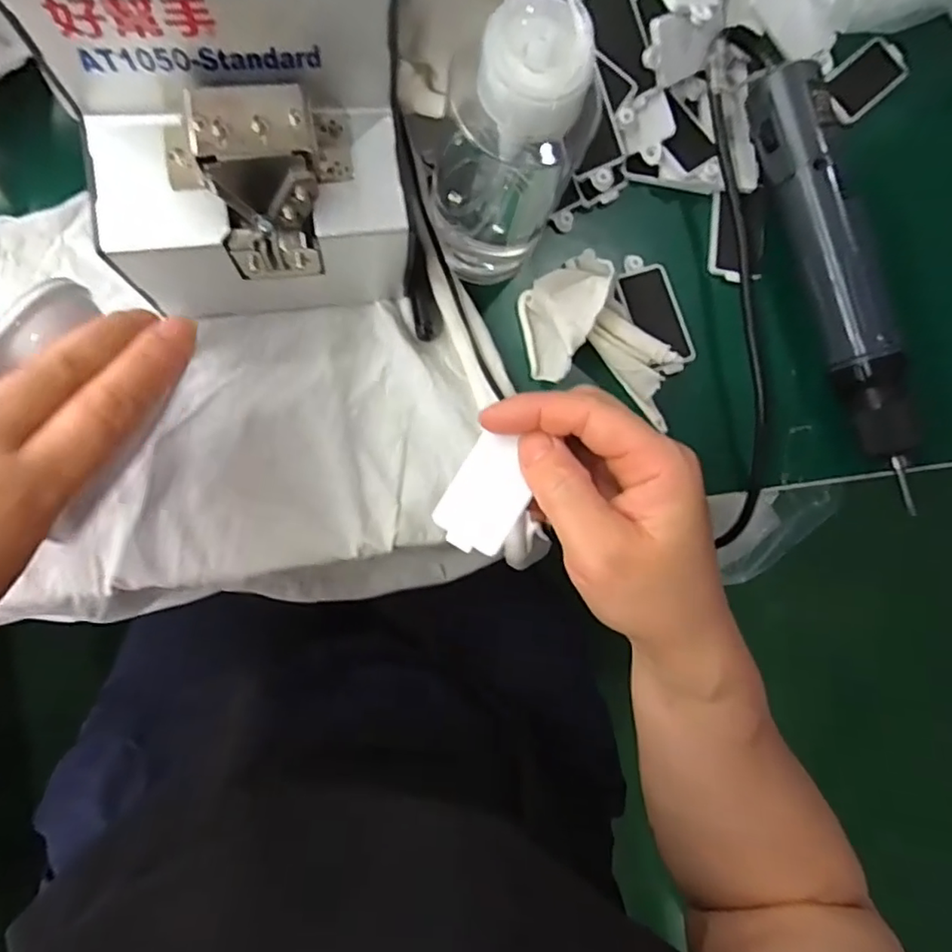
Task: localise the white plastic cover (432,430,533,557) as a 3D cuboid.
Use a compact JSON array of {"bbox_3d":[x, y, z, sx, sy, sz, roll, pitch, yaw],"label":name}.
[{"bbox_3d":[0.005,0.009,0.254,0.032,0.009,0.048,31,82,-4],"label":"white plastic cover"}]

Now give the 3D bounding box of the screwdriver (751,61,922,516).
[{"bbox_3d":[0.211,-0.113,0.344,0.032,0.038,0.247,-17,88,-9],"label":"screwdriver"}]

